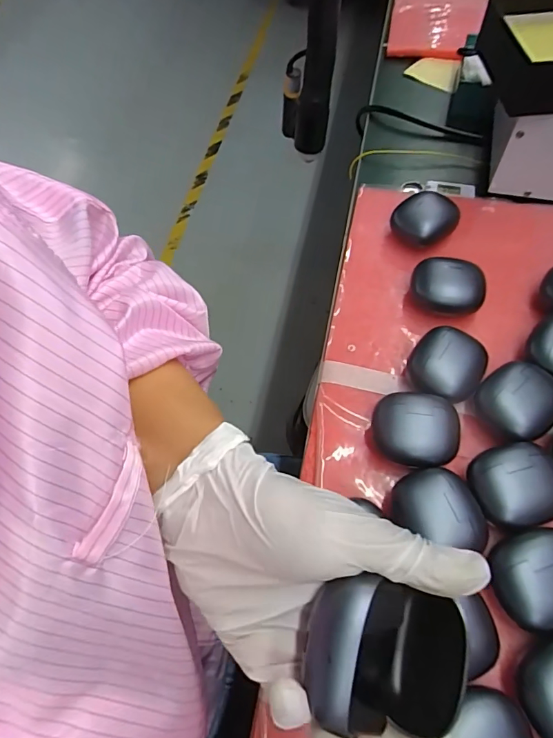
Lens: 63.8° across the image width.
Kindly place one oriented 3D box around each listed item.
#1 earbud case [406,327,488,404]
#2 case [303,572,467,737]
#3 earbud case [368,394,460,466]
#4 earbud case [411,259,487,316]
[{"bbox_3d":[0.124,-0.001,0.327,0.050,0.029,0.052,29,66,17],"label":"earbud case"},{"bbox_3d":[0.044,0.116,0.180,0.063,0.048,0.051,14,63,10],"label":"case"},{"bbox_3d":[0.095,0.043,0.304,0.056,0.033,0.047,7,62,7],"label":"earbud case"},{"bbox_3d":[0.139,-0.065,0.362,0.056,0.025,0.042,24,65,15],"label":"earbud case"}]

